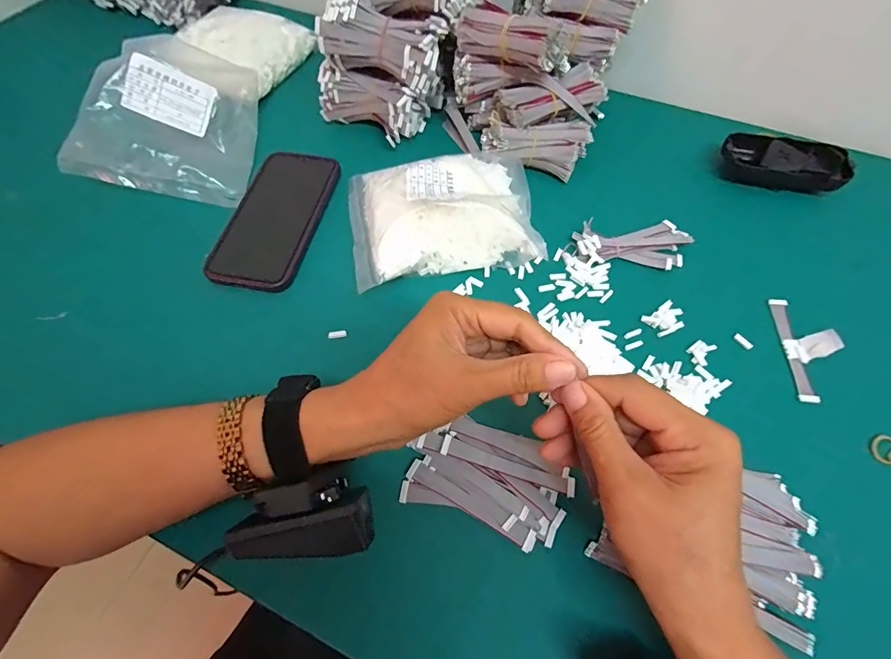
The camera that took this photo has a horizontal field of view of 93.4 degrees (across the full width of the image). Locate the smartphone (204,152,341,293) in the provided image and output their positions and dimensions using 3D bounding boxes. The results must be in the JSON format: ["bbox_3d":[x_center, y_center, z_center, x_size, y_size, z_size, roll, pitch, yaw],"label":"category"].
[{"bbox_3d":[-0.156,-0.107,0.390,0.078,0.006,0.156,9,61,5],"label":"smartphone"}]

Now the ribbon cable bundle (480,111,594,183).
[{"bbox_3d":[0.088,-0.185,0.417,0.101,0.032,0.042,15,62,8],"label":"ribbon cable bundle"}]

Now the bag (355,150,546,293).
[{"bbox_3d":[-0.002,-0.108,0.376,0.167,0.039,0.141,-10,61,-5],"label":"bag"}]

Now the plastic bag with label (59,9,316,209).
[{"bbox_3d":[-0.255,-0.266,0.443,0.146,0.079,0.293,9,61,5],"label":"plastic bag with label"}]

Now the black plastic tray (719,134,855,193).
[{"bbox_3d":[0.331,-0.164,0.417,0.106,0.027,0.045,13,62,7],"label":"black plastic tray"}]

